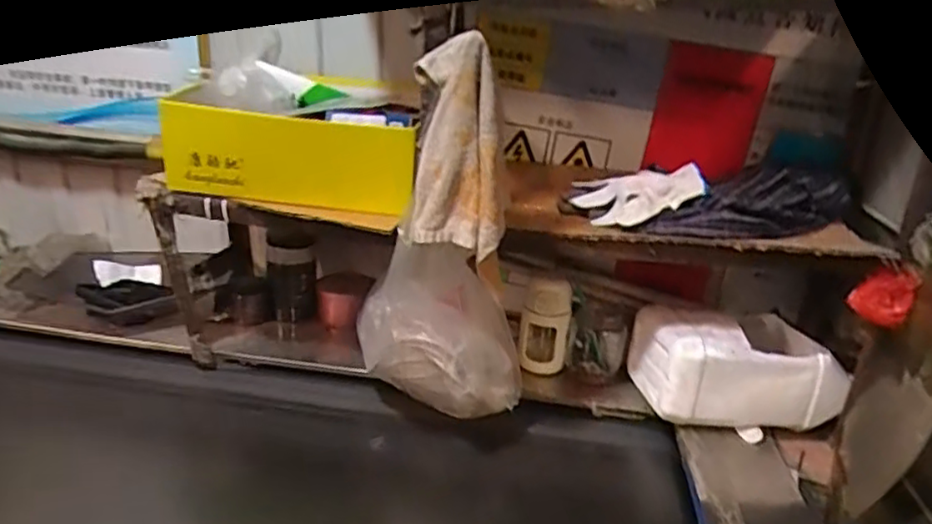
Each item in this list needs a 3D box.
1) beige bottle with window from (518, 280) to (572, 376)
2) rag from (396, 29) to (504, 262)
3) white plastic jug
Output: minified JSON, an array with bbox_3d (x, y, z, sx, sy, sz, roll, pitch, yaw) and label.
[{"bbox_3d":[0.122,0.103,1.031,0.075,0.153,0.043,6,22,6],"label":"beige bottle with window"},{"bbox_3d":[-0.007,-0.134,0.748,0.109,0.213,0.100,4,22,1],"label":"rag"},{"bbox_3d":[0.397,0.151,0.976,0.270,0.139,0.179,1,22,-9],"label":"white plastic jug"}]

